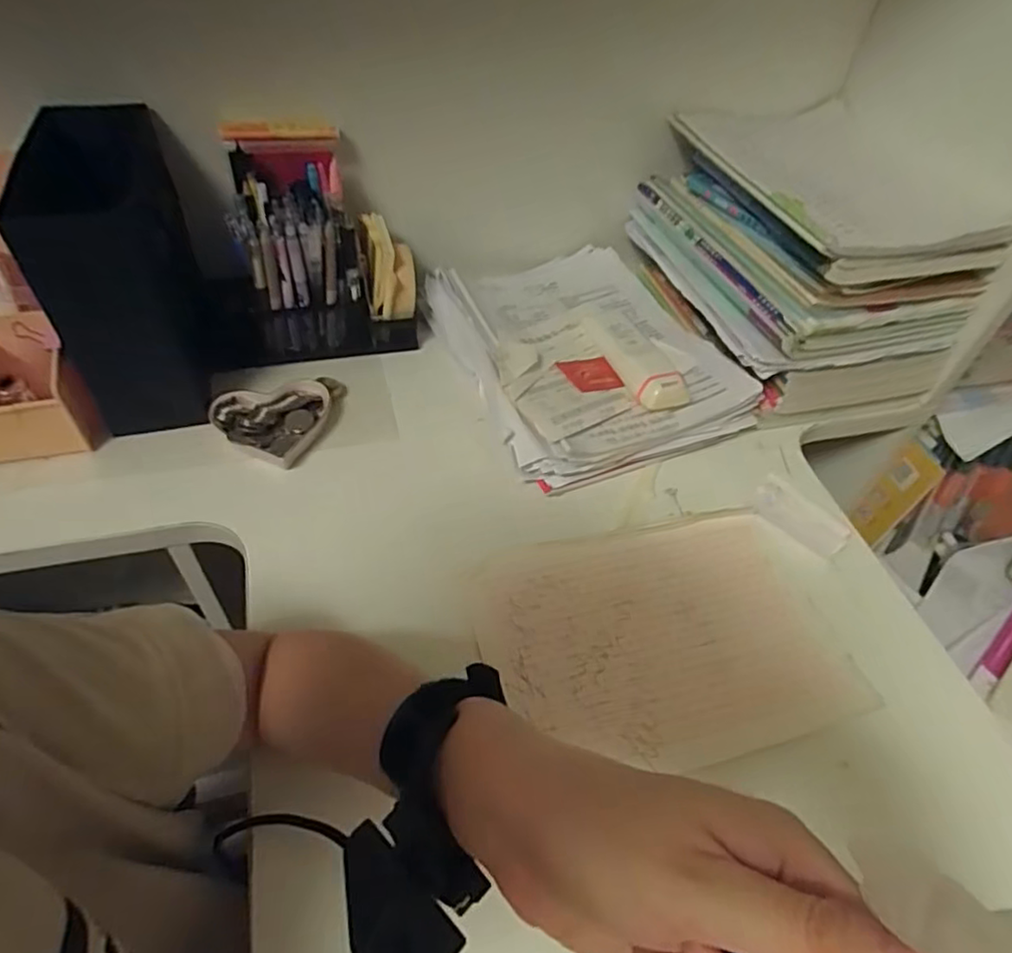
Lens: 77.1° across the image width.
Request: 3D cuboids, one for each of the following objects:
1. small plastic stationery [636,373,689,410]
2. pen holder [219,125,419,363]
[{"bbox_3d":[0.144,-0.077,0.579,0.044,0.029,0.019,-11,51,-14],"label":"small plastic stationery"},{"bbox_3d":[-0.178,-0.221,0.622,0.159,0.182,0.114,-14,52,-17],"label":"pen holder"}]

